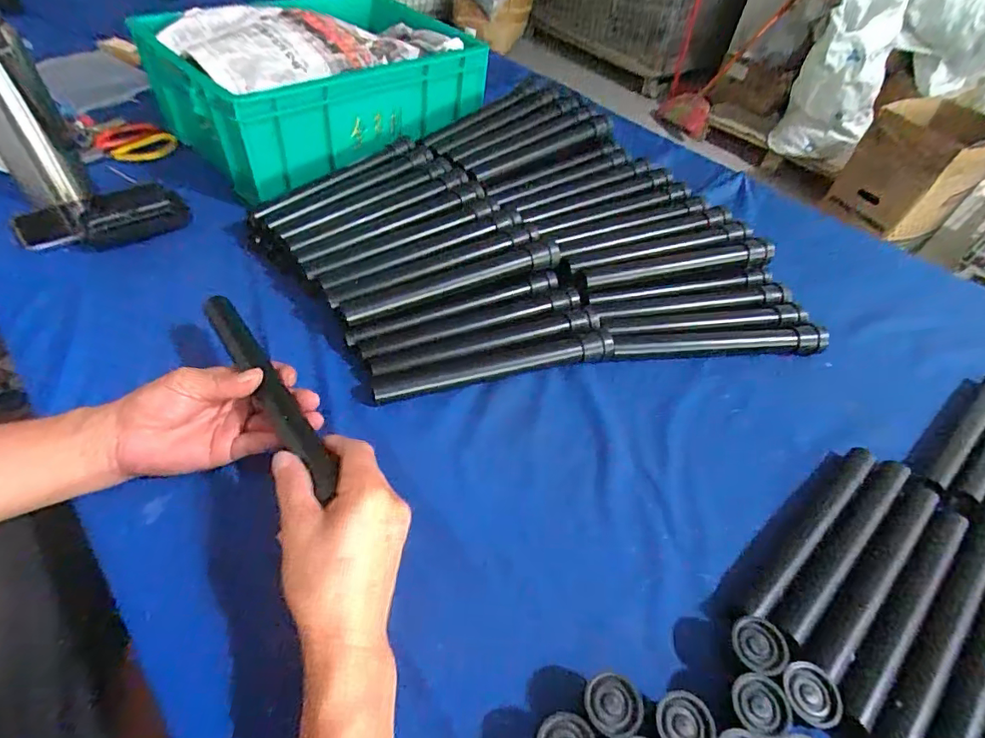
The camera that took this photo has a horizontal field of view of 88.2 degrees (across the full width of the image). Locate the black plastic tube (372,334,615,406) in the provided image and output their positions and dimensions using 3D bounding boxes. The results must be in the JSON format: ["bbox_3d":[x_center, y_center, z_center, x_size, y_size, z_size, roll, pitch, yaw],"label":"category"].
[{"bbox_3d":[0.007,-0.004,0.512,0.250,0.021,0.027,-10,50,-15],"label":"black plastic tube"}]

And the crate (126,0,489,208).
[{"bbox_3d":[-0.251,-0.420,0.751,0.392,0.159,0.321,-34,60,-31],"label":"crate"}]

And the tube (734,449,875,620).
[{"bbox_3d":[0.264,0.132,0.420,0.224,0.021,0.025,-32,59,-30],"label":"tube"}]

